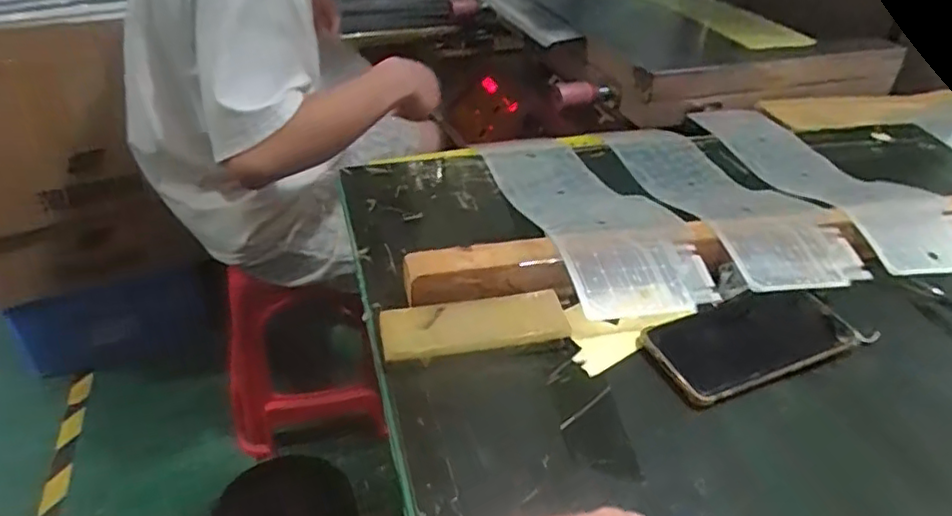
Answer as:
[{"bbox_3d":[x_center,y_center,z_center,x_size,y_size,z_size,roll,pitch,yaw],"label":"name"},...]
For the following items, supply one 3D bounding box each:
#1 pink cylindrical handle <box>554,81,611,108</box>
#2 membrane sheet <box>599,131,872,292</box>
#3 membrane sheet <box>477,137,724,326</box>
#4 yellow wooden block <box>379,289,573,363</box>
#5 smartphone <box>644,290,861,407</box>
[{"bbox_3d":[0.165,-0.257,0.987,0.093,0.035,0.035,-10,39,-18],"label":"pink cylindrical handle"},{"bbox_3d":[0.254,-0.082,0.697,0.132,0.050,0.385,-4,38,-11],"label":"membrane sheet"},{"bbox_3d":[0.102,-0.061,0.646,0.138,0.037,0.343,-8,38,-15],"label":"membrane sheet"},{"bbox_3d":[-0.001,0.054,0.497,0.144,0.020,0.046,-6,38,-13],"label":"yellow wooden block"},{"bbox_3d":[0.215,0.063,0.499,0.156,0.007,0.075,-18,49,-17],"label":"smartphone"}]

